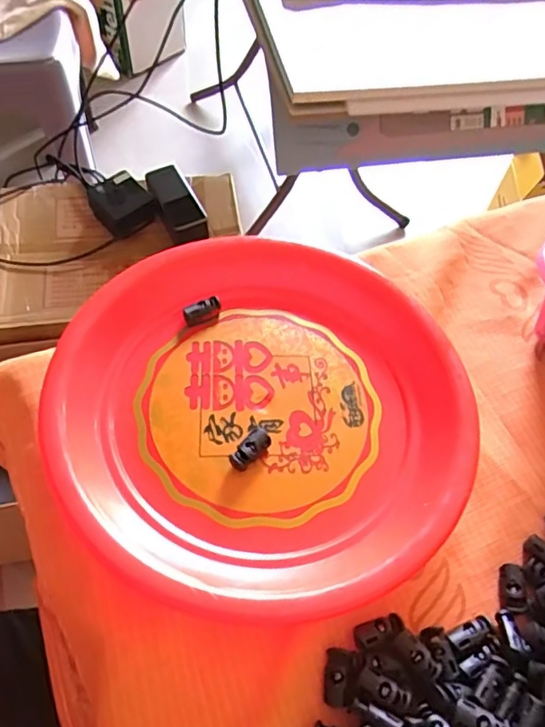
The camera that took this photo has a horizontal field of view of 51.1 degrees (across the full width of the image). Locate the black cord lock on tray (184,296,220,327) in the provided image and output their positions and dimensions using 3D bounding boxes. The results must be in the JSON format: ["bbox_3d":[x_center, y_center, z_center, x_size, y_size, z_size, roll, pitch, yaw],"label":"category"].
[{"bbox_3d":[-0.049,-0.037,0.407,0.028,0.008,0.013,-25,63,-19],"label":"black cord lock on tray"}]

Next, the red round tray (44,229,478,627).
[{"bbox_3d":[-0.003,0.027,0.367,0.241,0.044,0.254,2,58,-3],"label":"red round tray"}]

